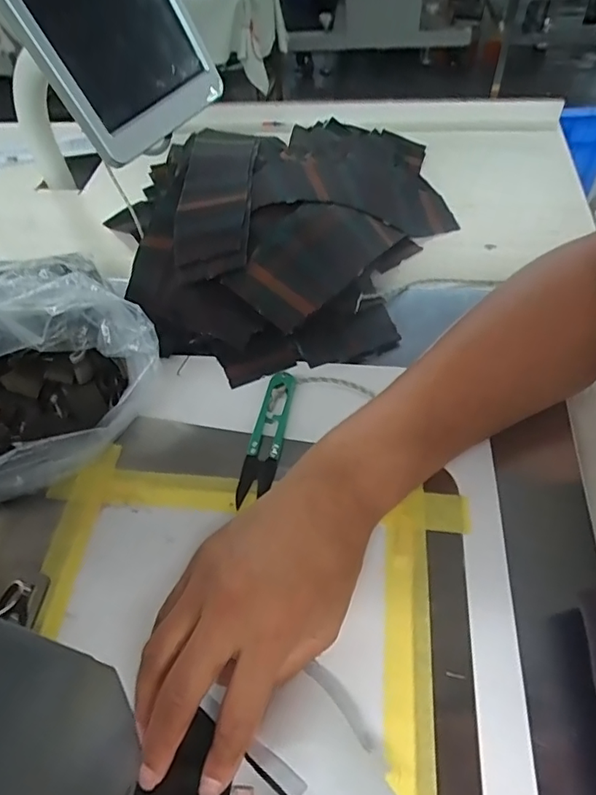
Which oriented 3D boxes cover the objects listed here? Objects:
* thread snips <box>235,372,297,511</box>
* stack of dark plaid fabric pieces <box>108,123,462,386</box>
[{"bbox_3d":[-0.021,0.026,0.356,0.022,0.011,0.099,7,54,10],"label":"thread snips"},{"bbox_3d":[0.004,-0.166,0.463,0.286,0.068,0.301,-11,53,-4],"label":"stack of dark plaid fabric pieces"}]

